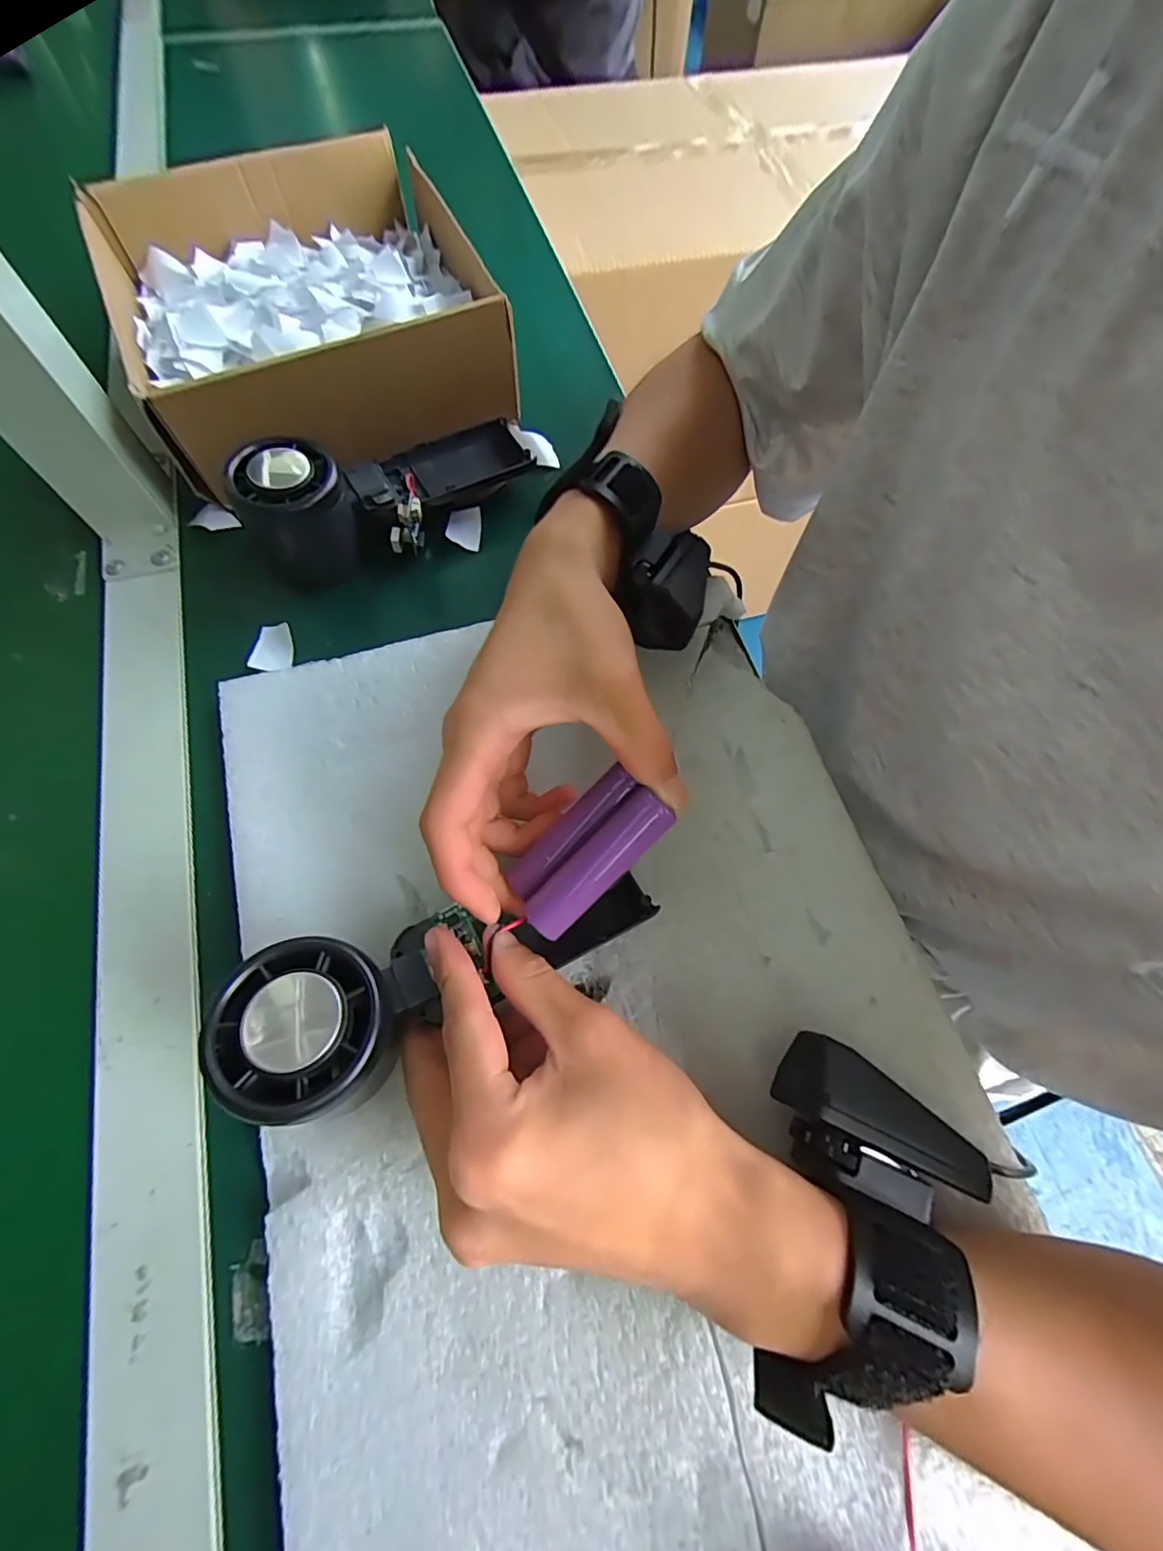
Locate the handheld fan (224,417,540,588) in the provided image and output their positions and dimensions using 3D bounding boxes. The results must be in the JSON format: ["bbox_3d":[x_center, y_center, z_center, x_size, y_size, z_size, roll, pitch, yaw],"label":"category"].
[{"bbox_3d":[-0.104,-0.165,0.316,0.161,0.053,0.064,-31,71,-13],"label":"handheld fan"}]

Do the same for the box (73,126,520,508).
[{"bbox_3d":[-0.177,-0.310,0.369,0.210,0.073,0.270,-23,70,-10],"label":"box"}]

